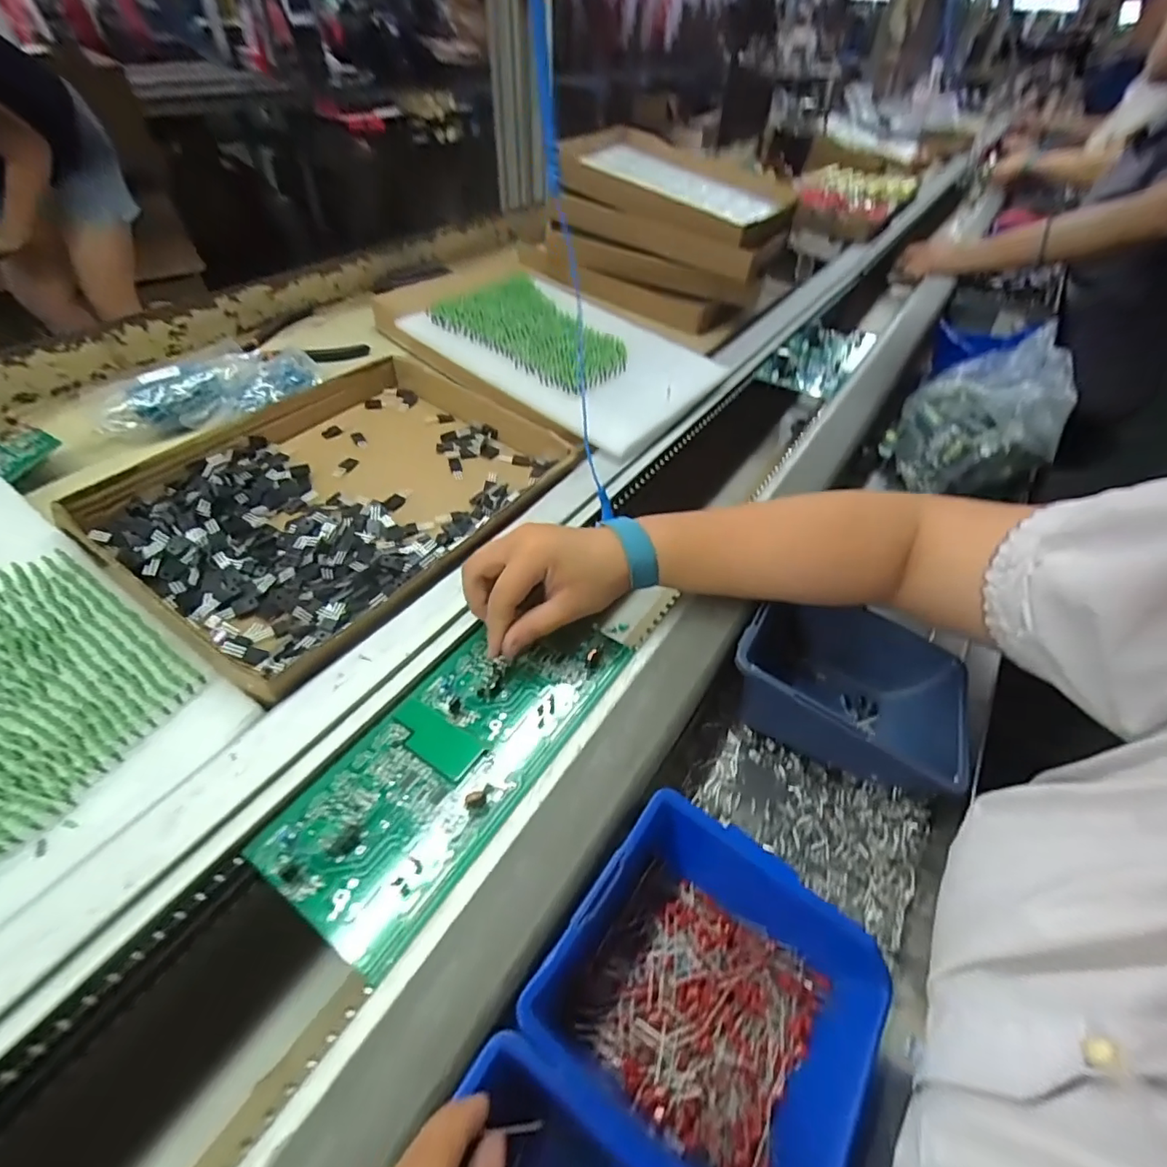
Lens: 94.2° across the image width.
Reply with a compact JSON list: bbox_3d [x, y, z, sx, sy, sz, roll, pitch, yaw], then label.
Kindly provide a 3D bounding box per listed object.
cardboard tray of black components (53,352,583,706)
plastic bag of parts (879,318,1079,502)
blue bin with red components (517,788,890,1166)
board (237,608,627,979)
[{"bbox_3d":[-0.199,-0.088,0.442,0.271,0.034,0.314,31,51,21],"label":"cardboard tray of black components"},{"bbox_3d":[0.405,-0.171,0.556,0.133,0.118,0.159,31,51,21],"label":"plastic bag of parts"},{"bbox_3d":[0.057,0.187,0.243,0.132,0.056,0.118,31,51,21],"label":"blue bin with red components"},{"bbox_3d":[-0.065,0.088,0.311,0.100,0.009,0.217,33,53,22],"label":"board"}]

